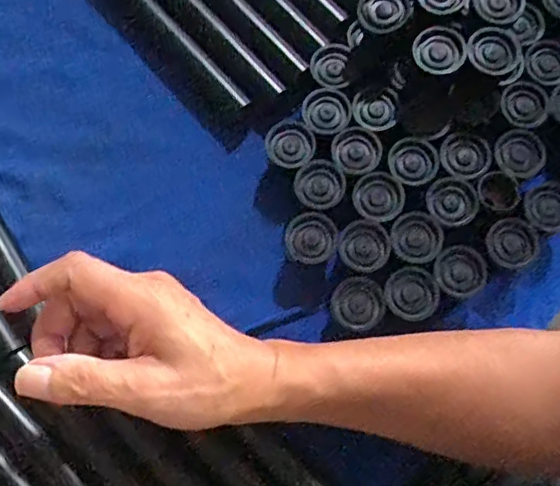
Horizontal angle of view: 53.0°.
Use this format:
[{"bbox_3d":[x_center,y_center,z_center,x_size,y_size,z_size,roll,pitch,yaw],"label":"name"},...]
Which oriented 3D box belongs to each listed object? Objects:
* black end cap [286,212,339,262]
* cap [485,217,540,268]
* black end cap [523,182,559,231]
[{"bbox_3d":[0.021,-0.003,0.380,0.033,0.010,0.034,-26,79,-6],"label":"black end cap"},{"bbox_3d":[0.156,0.000,0.377,0.035,0.005,0.032,0,77,0],"label":"cap"},{"bbox_3d":[0.185,-0.025,0.385,0.037,0.011,0.032,-19,78,-5],"label":"black end cap"}]

